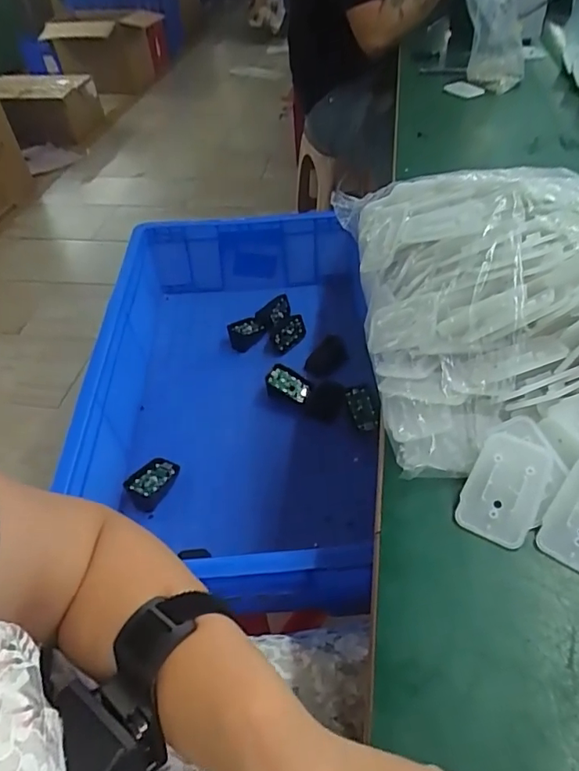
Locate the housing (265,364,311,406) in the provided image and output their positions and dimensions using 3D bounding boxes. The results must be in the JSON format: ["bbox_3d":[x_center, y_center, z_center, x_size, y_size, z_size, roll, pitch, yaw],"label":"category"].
[{"bbox_3d":[-0.002,0.000,0.764,0.068,0.015,0.041,35,78,0],"label":"housing"}]

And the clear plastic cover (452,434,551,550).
[{"bbox_3d":[0.142,0.067,0.336,0.046,0.004,0.068,22,80,24],"label":"clear plastic cover"}]

